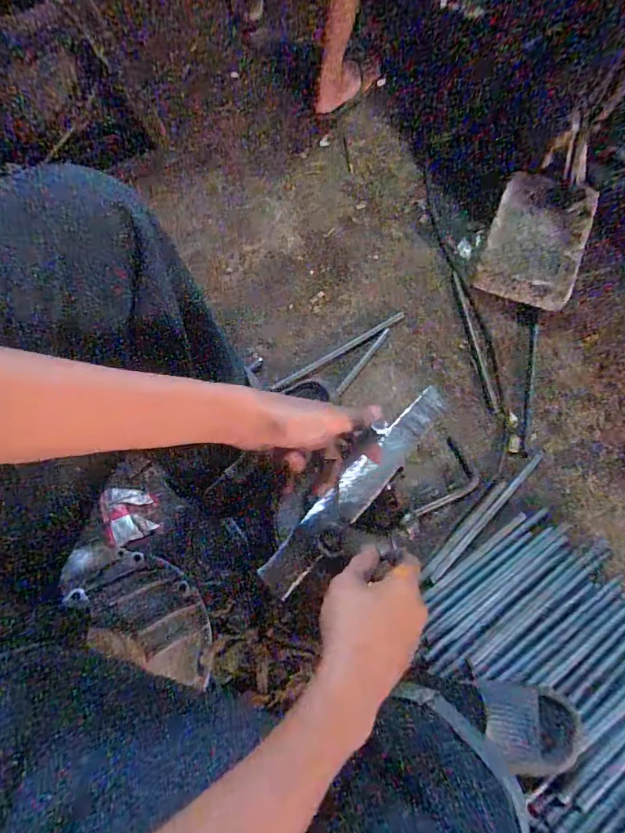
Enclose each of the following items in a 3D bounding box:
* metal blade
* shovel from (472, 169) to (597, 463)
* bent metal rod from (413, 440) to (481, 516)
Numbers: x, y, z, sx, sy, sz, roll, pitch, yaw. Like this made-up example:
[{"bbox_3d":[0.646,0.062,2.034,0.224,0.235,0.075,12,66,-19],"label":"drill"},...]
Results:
[{"bbox_3d":[0.056,0.076,0.506,0.287,0.010,0.044,-43,91,-19],"label":"metal blade"},{"bbox_3d":[0.464,-0.256,0.961,0.217,0.069,0.656,7,84,5],"label":"shovel"},{"bbox_3d":[0.266,0.132,0.855,0.083,0.013,0.171,28,71,10],"label":"bent metal rod"}]

